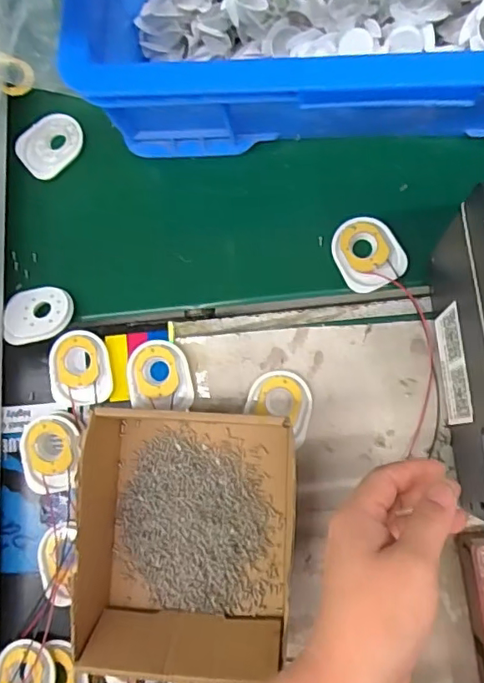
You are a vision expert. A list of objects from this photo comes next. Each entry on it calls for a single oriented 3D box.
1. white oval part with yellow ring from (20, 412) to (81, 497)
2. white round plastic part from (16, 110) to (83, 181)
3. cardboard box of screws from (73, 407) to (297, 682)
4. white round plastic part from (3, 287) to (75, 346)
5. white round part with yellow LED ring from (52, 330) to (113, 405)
[{"bbox_3d":[-0.146,0.086,0.411,0.043,0.013,0.057,10,84,8],"label":"white oval part with yellow ring"},{"bbox_3d":[-0.165,-0.170,0.467,0.056,0.004,0.049,-43,79,0],"label":"white round plastic part"},{"bbox_3d":[-0.035,0.134,0.376,0.143,0.056,0.174,1,80,2],"label":"cardboard box of screws"},{"bbox_3d":[-0.164,-0.021,0.437,0.055,0.009,0.044,-13,69,5],"label":"white round plastic part"},{"bbox_3d":[-0.126,0.021,0.420,0.044,0.004,0.059,-14,81,5],"label":"white round part with yellow LED ring"}]

